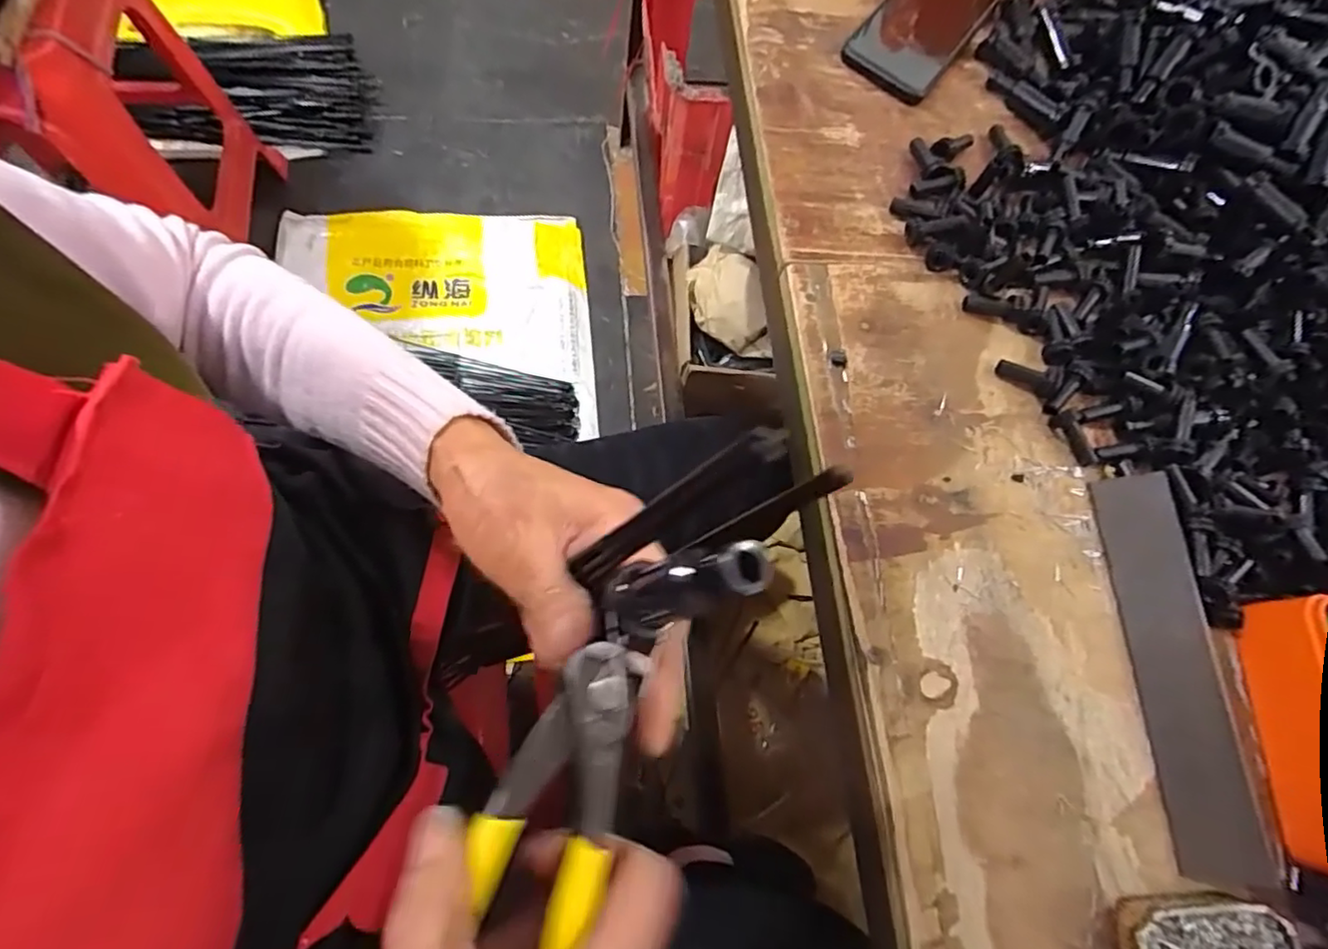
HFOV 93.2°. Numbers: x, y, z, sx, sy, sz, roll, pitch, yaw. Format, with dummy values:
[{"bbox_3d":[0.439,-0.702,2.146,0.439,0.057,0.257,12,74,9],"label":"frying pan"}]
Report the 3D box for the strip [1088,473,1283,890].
[{"bbox_3d":[0.291,0.107,0.358,0.040,0.006,0.216,-16,68,39],"label":"strip"}]

